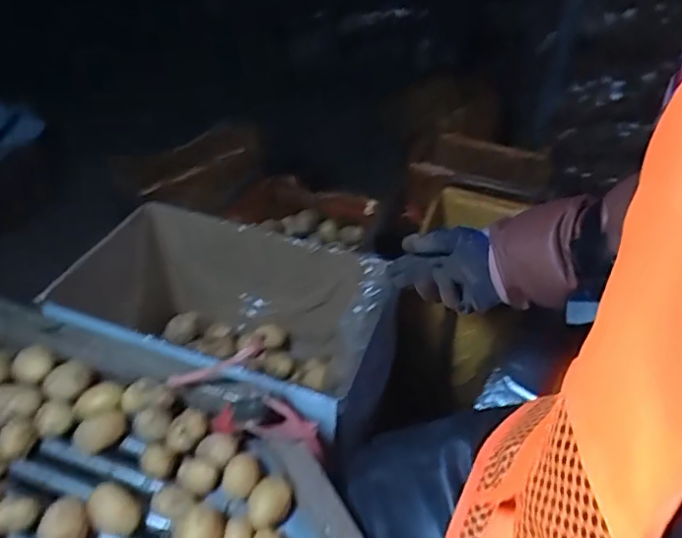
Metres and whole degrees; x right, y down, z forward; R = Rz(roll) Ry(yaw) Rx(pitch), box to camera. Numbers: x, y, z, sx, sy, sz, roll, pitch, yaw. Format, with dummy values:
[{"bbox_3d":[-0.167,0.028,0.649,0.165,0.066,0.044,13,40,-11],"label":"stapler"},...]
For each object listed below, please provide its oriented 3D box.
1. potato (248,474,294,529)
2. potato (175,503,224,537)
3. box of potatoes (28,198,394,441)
[{"bbox_3d":[-0.067,0.224,0.530,0.040,0.034,0.043,-3,44,-4],"label":"potato"},{"bbox_3d":[-0.129,0.240,0.506,0.041,0.030,0.046,-1,43,-1],"label":"potato"},{"bbox_3d":[-0.161,0.070,0.832,0.470,0.259,0.259,19,45,12],"label":"box of potatoes"}]

